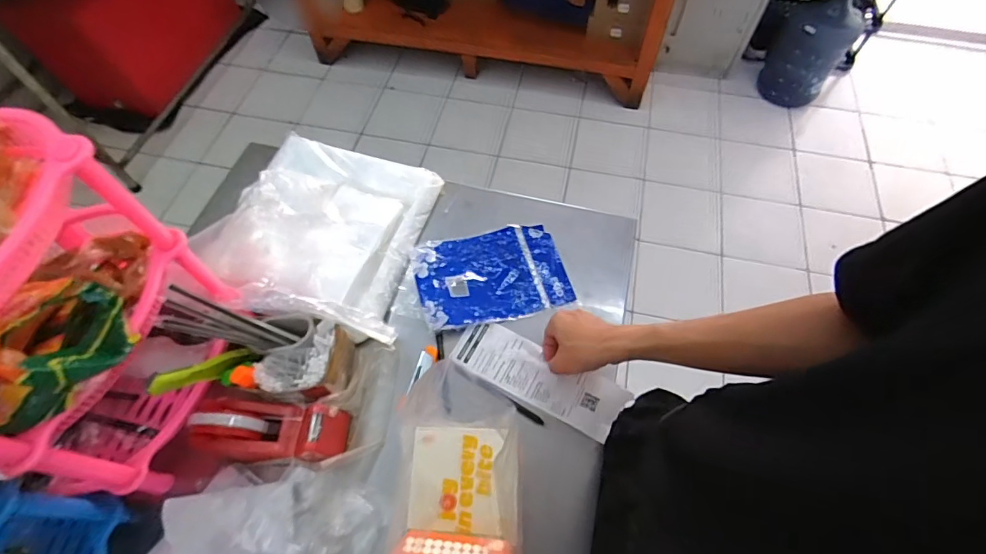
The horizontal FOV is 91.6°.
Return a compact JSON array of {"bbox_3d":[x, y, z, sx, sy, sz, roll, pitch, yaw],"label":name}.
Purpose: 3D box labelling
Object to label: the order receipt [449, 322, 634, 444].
[{"bbox_3d":[0.060,0.131,0.646,0.232,0.011,0.077,25,63,14],"label":"order receipt"}]

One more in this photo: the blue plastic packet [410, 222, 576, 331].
[{"bbox_3d":[-0.002,-0.007,0.719,0.217,0.023,0.153,-13,61,-7],"label":"blue plastic packet"}]

